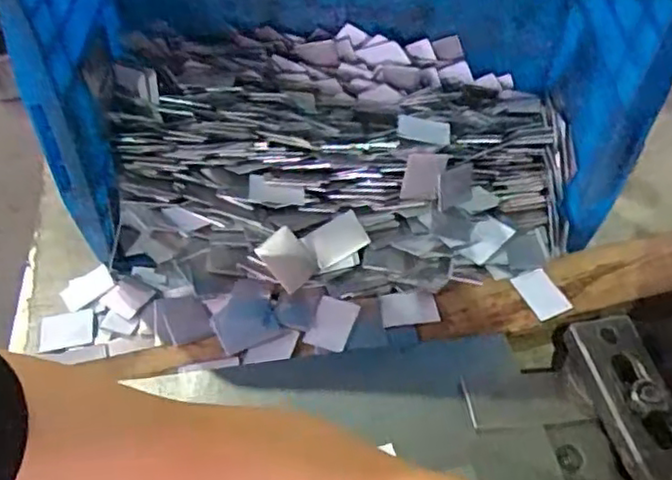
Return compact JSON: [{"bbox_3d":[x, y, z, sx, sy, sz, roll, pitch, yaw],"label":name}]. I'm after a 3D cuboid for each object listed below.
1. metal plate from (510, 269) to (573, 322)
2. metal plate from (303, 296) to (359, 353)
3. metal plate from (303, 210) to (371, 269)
[{"bbox_3d":[0.179,0.048,0.582,0.033,0.004,0.046,-24,58,-11],"label":"metal plate"},{"bbox_3d":[-0.004,0.071,0.558,0.033,0.004,0.048,20,59,9],"label":"metal plate"},{"bbox_3d":[0.001,0.000,0.571,0.047,0.005,0.036,-30,69,0],"label":"metal plate"}]

